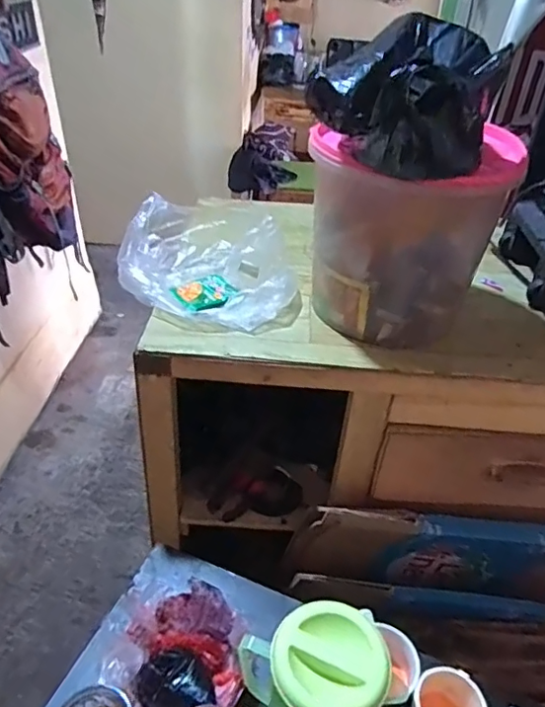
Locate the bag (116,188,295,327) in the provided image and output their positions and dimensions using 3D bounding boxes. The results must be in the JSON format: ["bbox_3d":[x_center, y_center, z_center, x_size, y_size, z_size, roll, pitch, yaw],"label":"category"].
[{"bbox_3d":[-0.100,-0.141,0.804,0.229,0.097,0.253,-7,38,-12],"label":"bag"}]

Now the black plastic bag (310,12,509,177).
[{"bbox_3d":[0.135,-0.259,0.569,0.171,0.115,0.232,18,40,19],"label":"black plastic bag"}]

